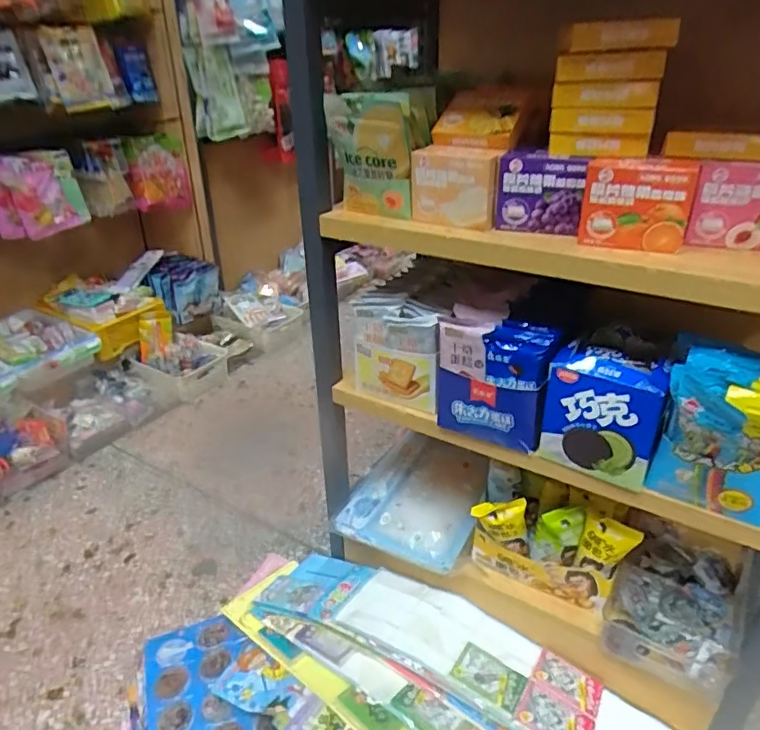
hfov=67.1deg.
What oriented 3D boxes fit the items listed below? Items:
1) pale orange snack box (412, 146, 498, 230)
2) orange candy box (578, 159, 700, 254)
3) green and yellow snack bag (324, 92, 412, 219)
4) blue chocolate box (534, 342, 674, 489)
[{"bbox_3d":[0.082,-0.196,0.634,0.095,0.078,0.032,10,31,18],"label":"pale orange snack box"},{"bbox_3d":[0.248,-0.154,0.554,0.099,0.078,0.034,9,31,17],"label":"orange candy box"},{"bbox_3d":[-0.011,-0.238,0.656,0.102,0.146,0.031,13,58,17],"label":"green and yellow snack bag"},{"bbox_3d":[0.249,0.050,0.637,0.115,0.130,0.068,16,34,27],"label":"blue chocolate box"}]

